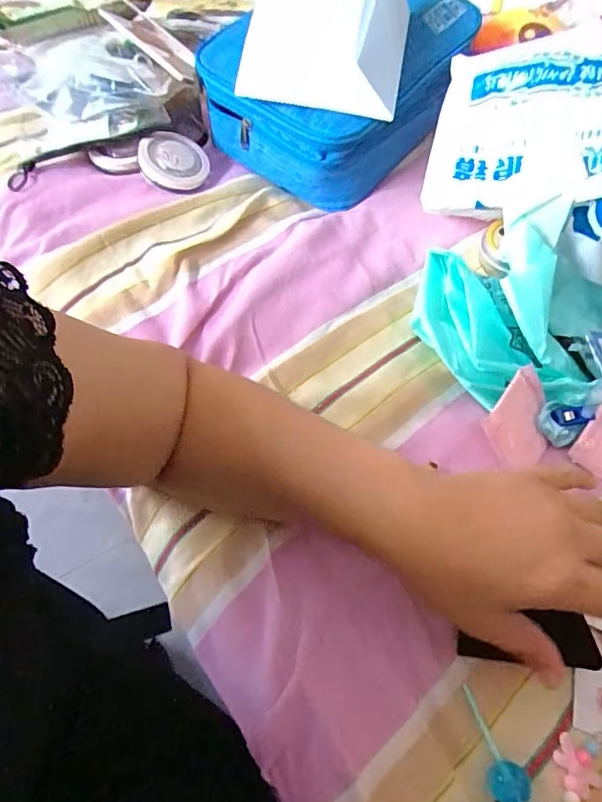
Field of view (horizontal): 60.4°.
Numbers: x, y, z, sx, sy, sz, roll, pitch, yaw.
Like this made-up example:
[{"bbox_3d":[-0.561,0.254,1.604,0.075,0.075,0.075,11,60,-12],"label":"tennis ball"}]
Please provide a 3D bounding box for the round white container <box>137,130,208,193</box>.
[{"bbox_3d":[-0.131,-0.249,0.528,0.069,0.024,0.069,-8,67,-12],"label":"round white container"}]

